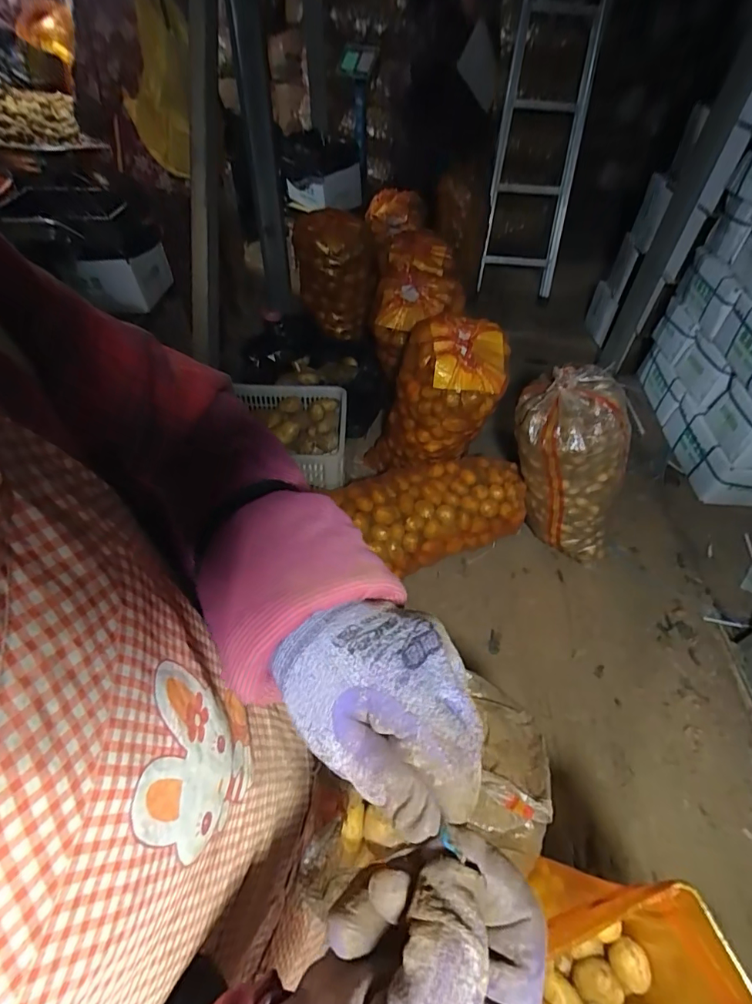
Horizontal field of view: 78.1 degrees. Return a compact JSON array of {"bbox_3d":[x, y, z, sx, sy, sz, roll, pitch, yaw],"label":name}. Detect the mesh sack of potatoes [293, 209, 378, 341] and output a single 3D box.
[{"bbox_3d":[-0.147,-0.793,1.657,0.273,0.377,0.259,-1,49,-4],"label":"mesh sack of potatoes"}]

